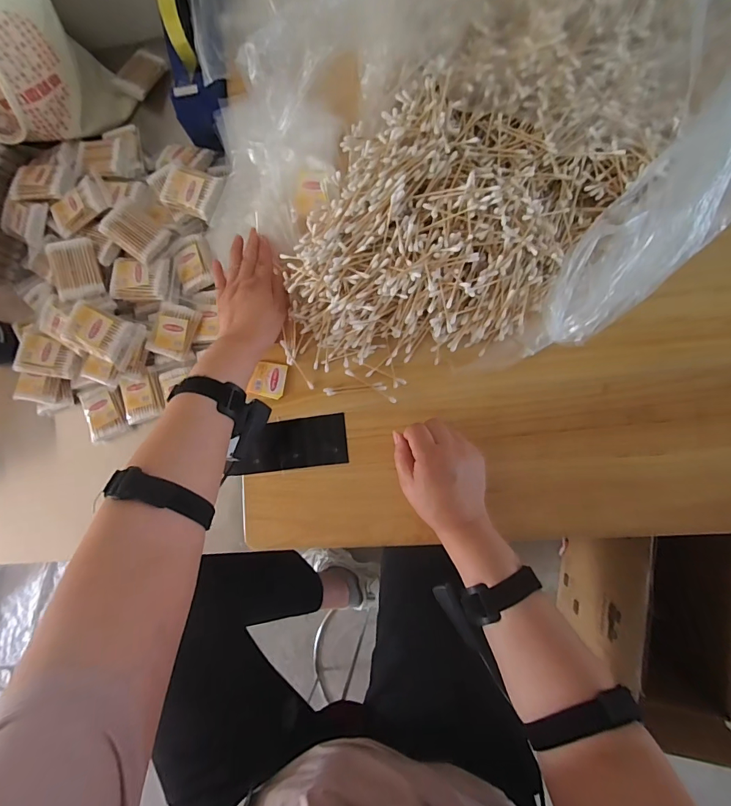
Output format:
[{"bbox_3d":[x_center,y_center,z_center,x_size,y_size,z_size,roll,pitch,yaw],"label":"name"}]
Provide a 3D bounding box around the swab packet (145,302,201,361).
[{"bbox_3d":[-0.268,-0.101,0.562,0.060,0.019,0.072,18,88,9],"label":"swab packet"}]

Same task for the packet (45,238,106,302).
[{"bbox_3d":[-0.392,-0.180,0.547,0.058,0.011,0.076,-14,101,-12],"label":"packet"}]

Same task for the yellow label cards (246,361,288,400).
[{"bbox_3d":[-0.124,-0.029,0.510,0.046,0.004,0.044,8,86,8],"label":"yellow label cards"}]

